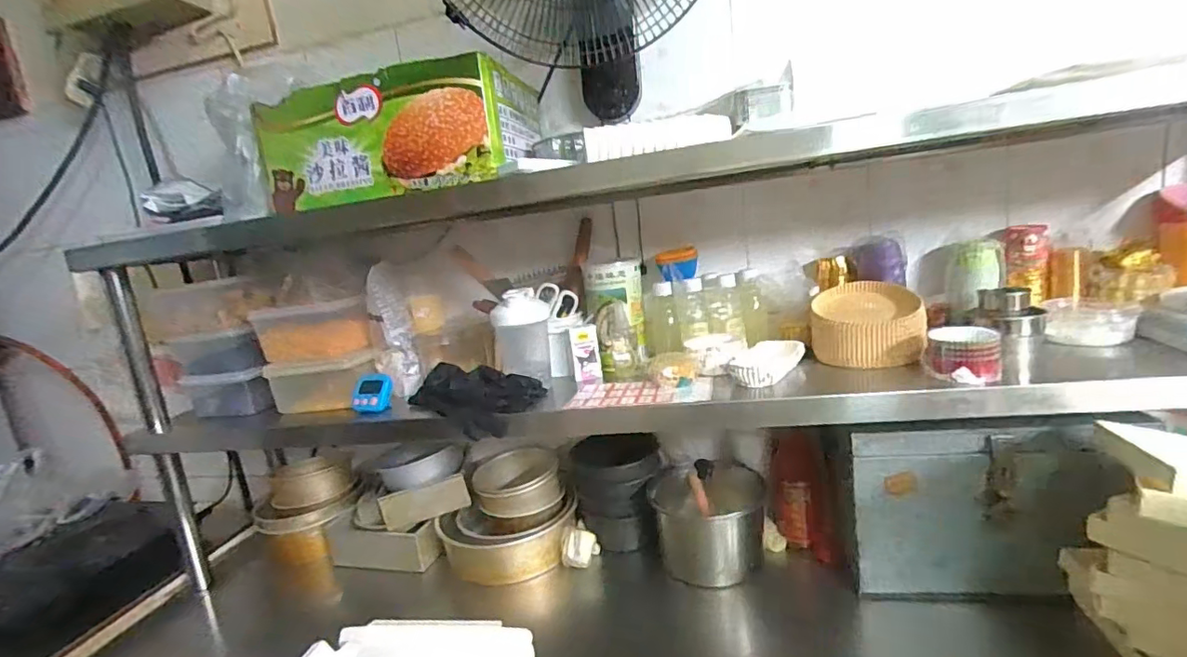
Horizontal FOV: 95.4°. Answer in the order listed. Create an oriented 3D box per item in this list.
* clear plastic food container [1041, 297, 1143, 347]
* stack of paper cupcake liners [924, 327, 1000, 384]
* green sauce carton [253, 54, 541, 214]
[{"bbox_3d":[0.697,-0.011,0.762,0.097,0.047,0.096,1,14,35],"label":"clear plastic food container"},{"bbox_3d":[0.460,0.030,0.676,0.077,0.056,0.076,-1,13,30],"label":"stack of paper cupcake liners"},{"bbox_3d":[-0.301,-0.291,0.860,0.387,0.154,0.207,-5,12,16],"label":"green sauce carton"}]

